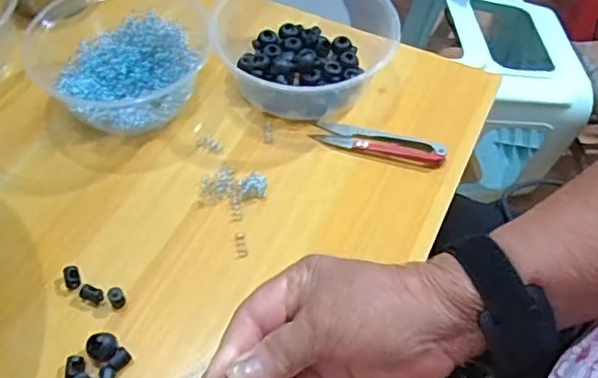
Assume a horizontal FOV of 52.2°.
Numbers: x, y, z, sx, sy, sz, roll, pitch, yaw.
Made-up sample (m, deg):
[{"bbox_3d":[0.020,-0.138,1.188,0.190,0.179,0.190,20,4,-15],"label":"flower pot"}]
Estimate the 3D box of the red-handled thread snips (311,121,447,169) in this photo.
[{"bbox_3d":[0.061,-0.035,0.462,0.100,0.010,0.022,15,55,11],"label":"red-handled thread snips"}]

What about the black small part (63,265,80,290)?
[{"bbox_3d":[-0.148,0.057,0.396,0.010,0.005,0.017,-22,57,-16],"label":"black small part"}]

